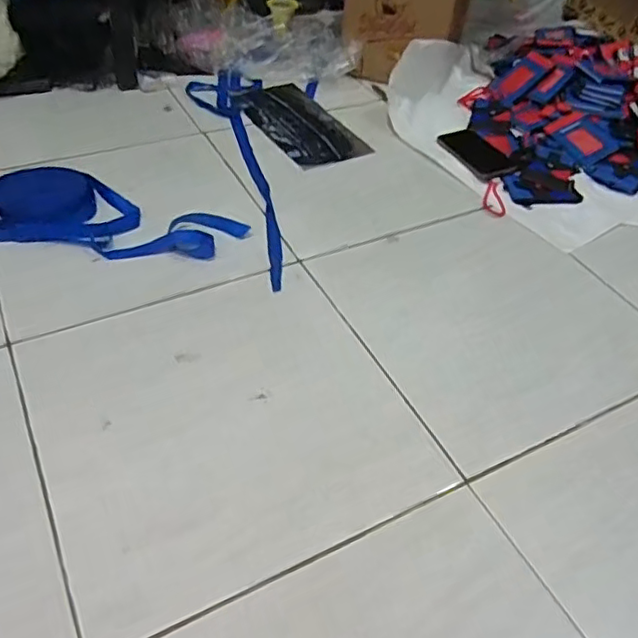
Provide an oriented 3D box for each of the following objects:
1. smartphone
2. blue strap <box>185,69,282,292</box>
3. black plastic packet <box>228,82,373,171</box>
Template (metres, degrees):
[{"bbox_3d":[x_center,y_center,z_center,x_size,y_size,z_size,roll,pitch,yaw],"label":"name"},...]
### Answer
[{"bbox_3d":[0.298,-0.313,1.126,0.085,0.013,0.155,-17,52,-20],"label":"smartphone"},{"bbox_3d":[-0.162,-0.286,1.077,0.146,0.018,0.673,-2,48,-8],"label":"blue strap"},{"bbox_3d":[-0.043,-0.386,1.178,0.154,0.009,0.303,-22,53,-23],"label":"black plastic packet"}]

